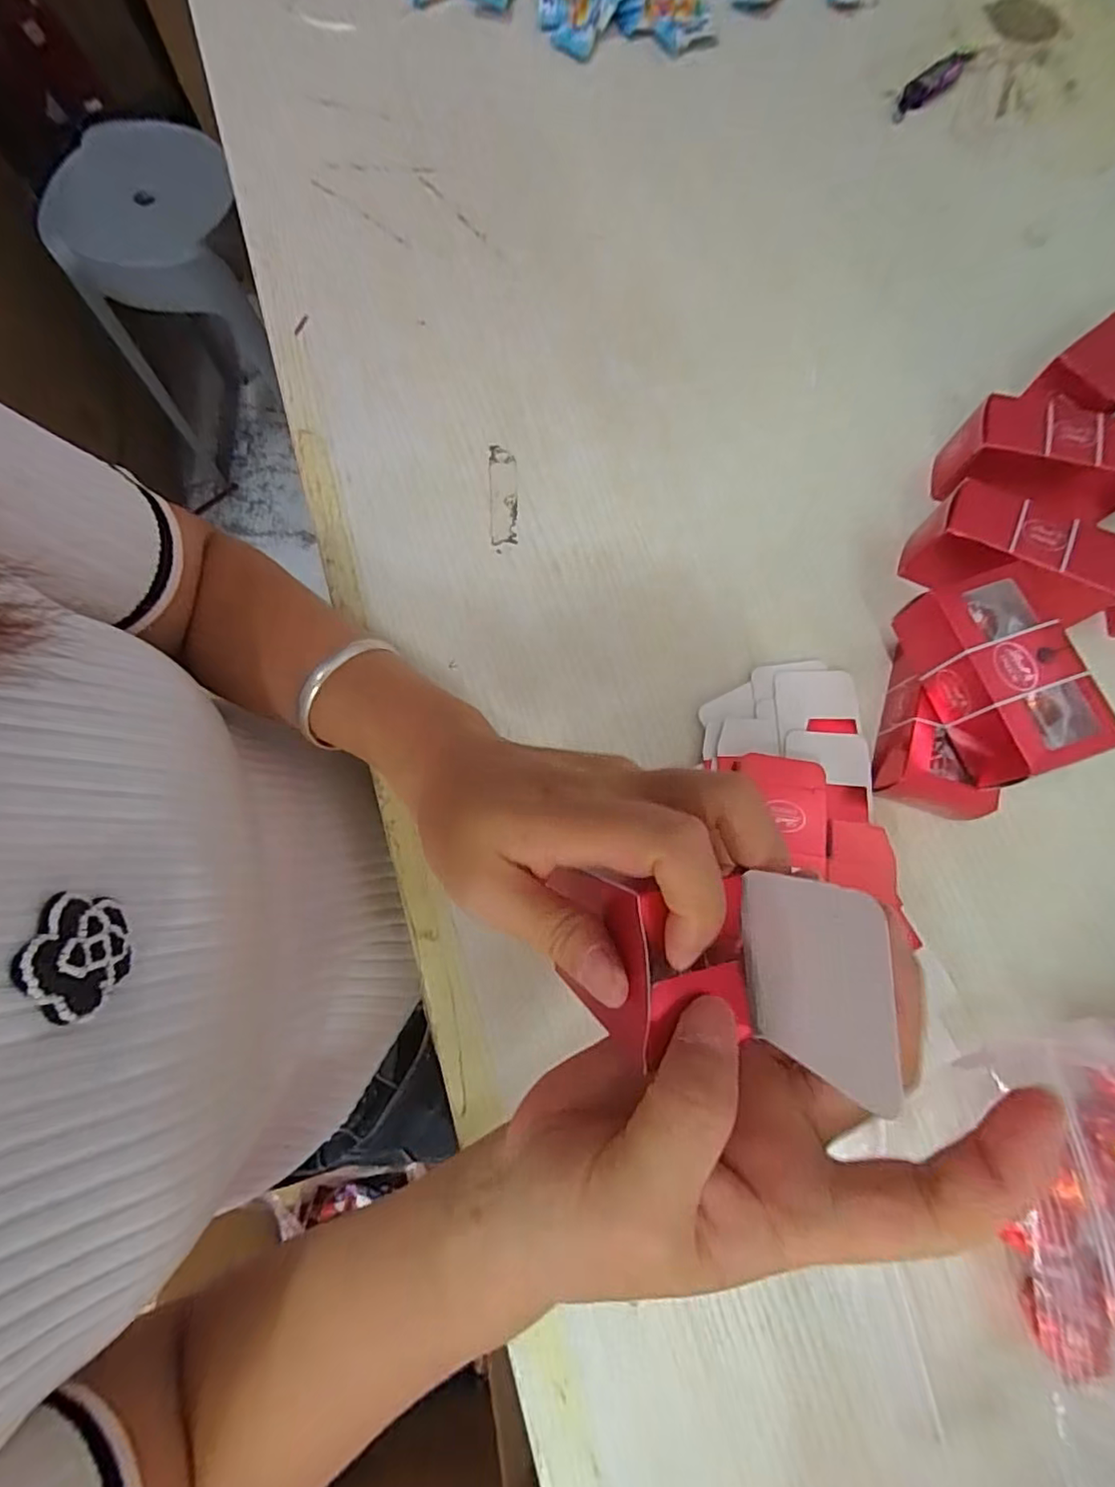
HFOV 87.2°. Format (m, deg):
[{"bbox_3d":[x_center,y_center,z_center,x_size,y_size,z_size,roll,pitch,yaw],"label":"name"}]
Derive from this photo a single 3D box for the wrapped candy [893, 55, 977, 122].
[{"bbox_3d":[0.271,-0.478,0.423,0.073,0.012,0.018,-44,79,-8],"label":"wrapped candy"}]

